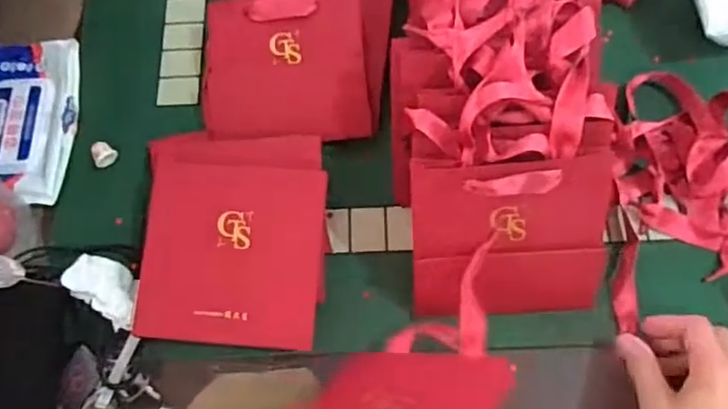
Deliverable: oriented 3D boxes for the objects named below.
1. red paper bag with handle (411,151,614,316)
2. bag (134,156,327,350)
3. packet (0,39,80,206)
[{"bbox_3d":[0.106,0.025,0.433,0.138,0.014,0.119,-3,111,1],"label":"red paper bag with handle"},{"bbox_3d":[-0.104,0.038,0.473,0.140,0.007,0.141,4,78,4],"label":"bag"},{"bbox_3d":[-0.321,-0.079,0.551,0.104,0.021,0.167,-1,69,1],"label":"packet"}]

